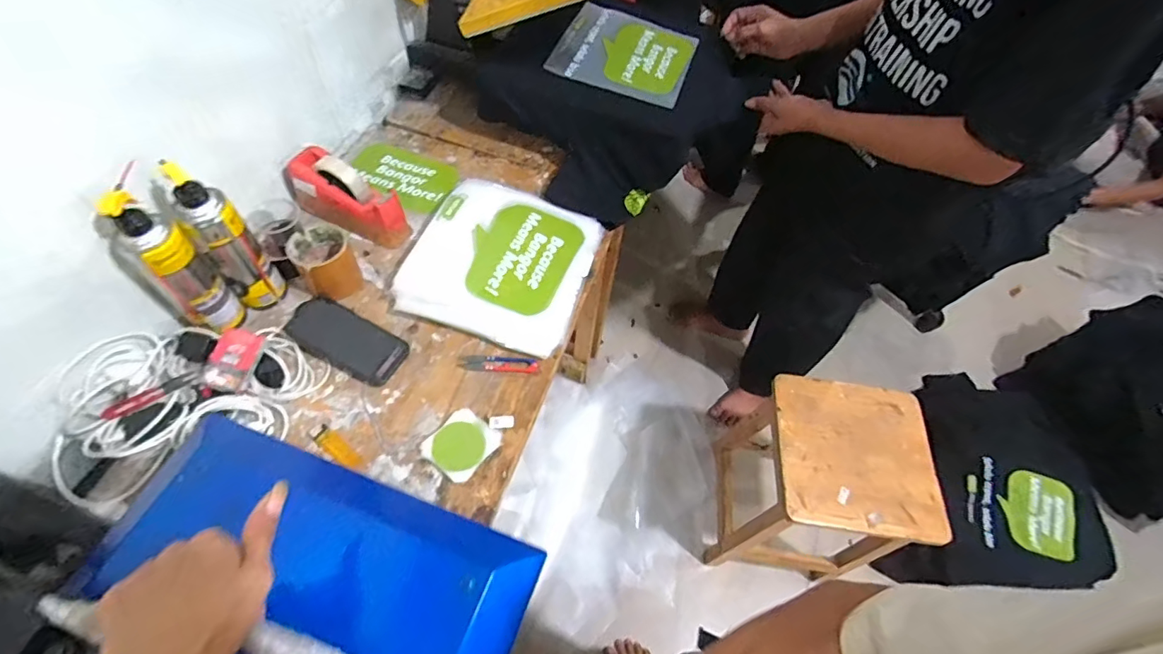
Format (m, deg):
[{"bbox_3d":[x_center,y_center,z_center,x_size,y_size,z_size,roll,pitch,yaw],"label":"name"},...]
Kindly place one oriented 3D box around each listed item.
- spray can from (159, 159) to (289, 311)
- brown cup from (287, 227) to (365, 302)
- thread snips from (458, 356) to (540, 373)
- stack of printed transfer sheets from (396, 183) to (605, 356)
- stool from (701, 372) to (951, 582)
[{"bbox_3d":[-0.482,-0.114,0.709,0.062,0.236,0.057,2,58,-4],"label":"spray can"},{"bbox_3d":[-0.398,-0.100,0.813,0.087,0.081,0.091,-28,64,-20],"label":"brown cup"},{"bbox_3d":[-0.125,0.056,0.784,0.117,0.006,0.026,2,58,-3],"label":"thread snips"},{"bbox_3d":[-0.128,-0.117,0.861,0.278,0.045,0.293,16,58,5],"label":"stack of printed transfer sheets"},{"bbox_3d":[0.517,0.368,1.202,0.326,0.497,0.301,11,58,2],"label":"stool"}]

